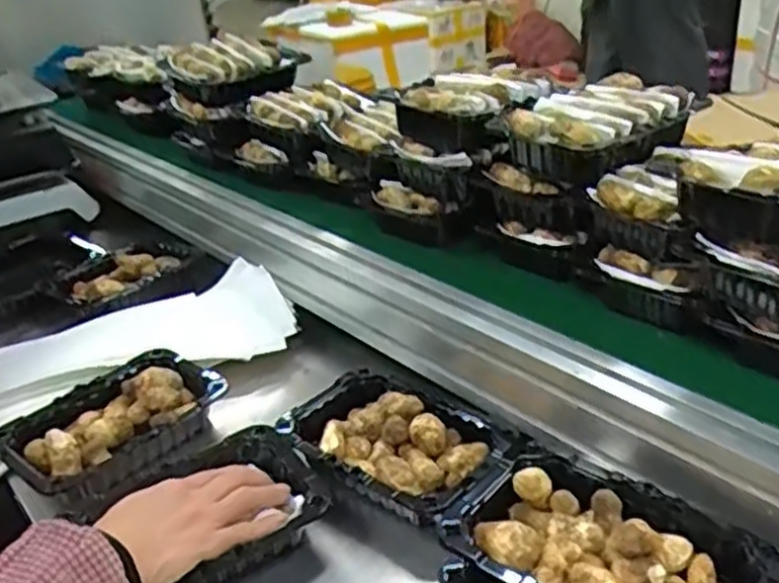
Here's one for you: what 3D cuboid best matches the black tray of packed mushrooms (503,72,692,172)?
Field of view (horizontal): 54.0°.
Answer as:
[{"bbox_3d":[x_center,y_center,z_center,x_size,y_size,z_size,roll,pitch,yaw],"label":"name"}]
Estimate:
[{"bbox_3d":[0.195,-0.147,0.691,0.163,0.049,0.103,-20,32,-26],"label":"black tray of packed mushrooms"}]

